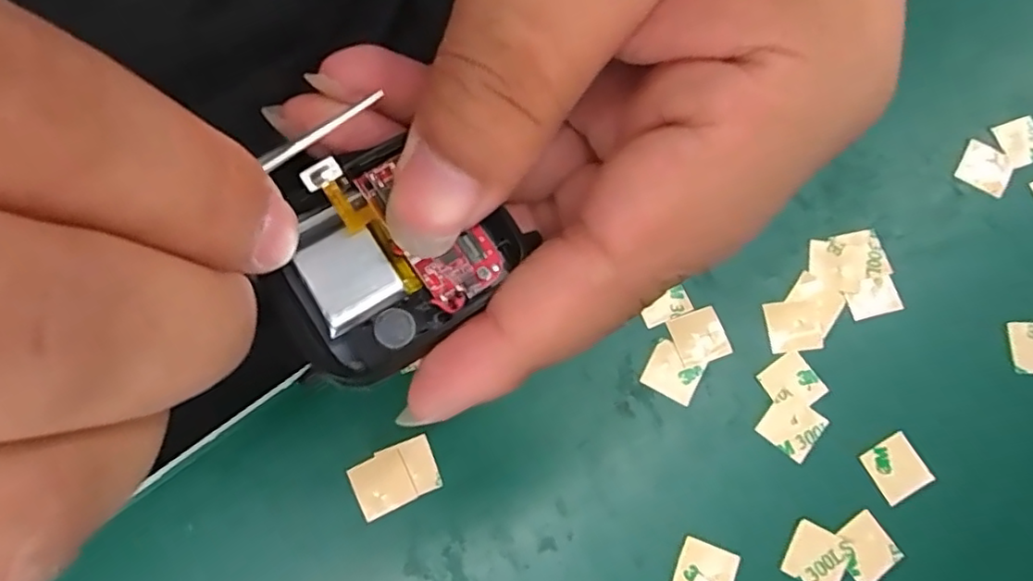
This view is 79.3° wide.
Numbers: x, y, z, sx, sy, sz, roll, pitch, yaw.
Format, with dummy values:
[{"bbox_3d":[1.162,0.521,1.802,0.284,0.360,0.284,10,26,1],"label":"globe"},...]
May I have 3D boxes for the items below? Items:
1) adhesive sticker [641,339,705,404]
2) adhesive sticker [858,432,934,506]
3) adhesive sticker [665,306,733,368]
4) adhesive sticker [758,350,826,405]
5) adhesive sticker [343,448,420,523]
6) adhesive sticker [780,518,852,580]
[{"bbox_3d":[0.046,0.023,0.179,0.015,0.004,0.014,29,77,7],"label":"adhesive sticker"},{"bbox_3d":[0.106,0.050,0.174,0.015,0.004,0.015,-27,75,-5],"label":"adhesive sticker"},{"bbox_3d":[0.053,0.014,0.183,0.015,0.004,0.015,-20,74,-3],"label":"adhesive sticker"},{"bbox_3d":[0.079,0.027,0.179,0.015,0.004,0.015,-31,79,-8],"label":"adhesive sticker"},{"bbox_3d":[-0.037,0.054,0.172,0.015,0.004,0.015,-25,76,-8],"label":"adhesive sticker"},{"bbox_3d":[0.081,0.072,0.168,0.016,0.004,0.015,27,82,6],"label":"adhesive sticker"}]

